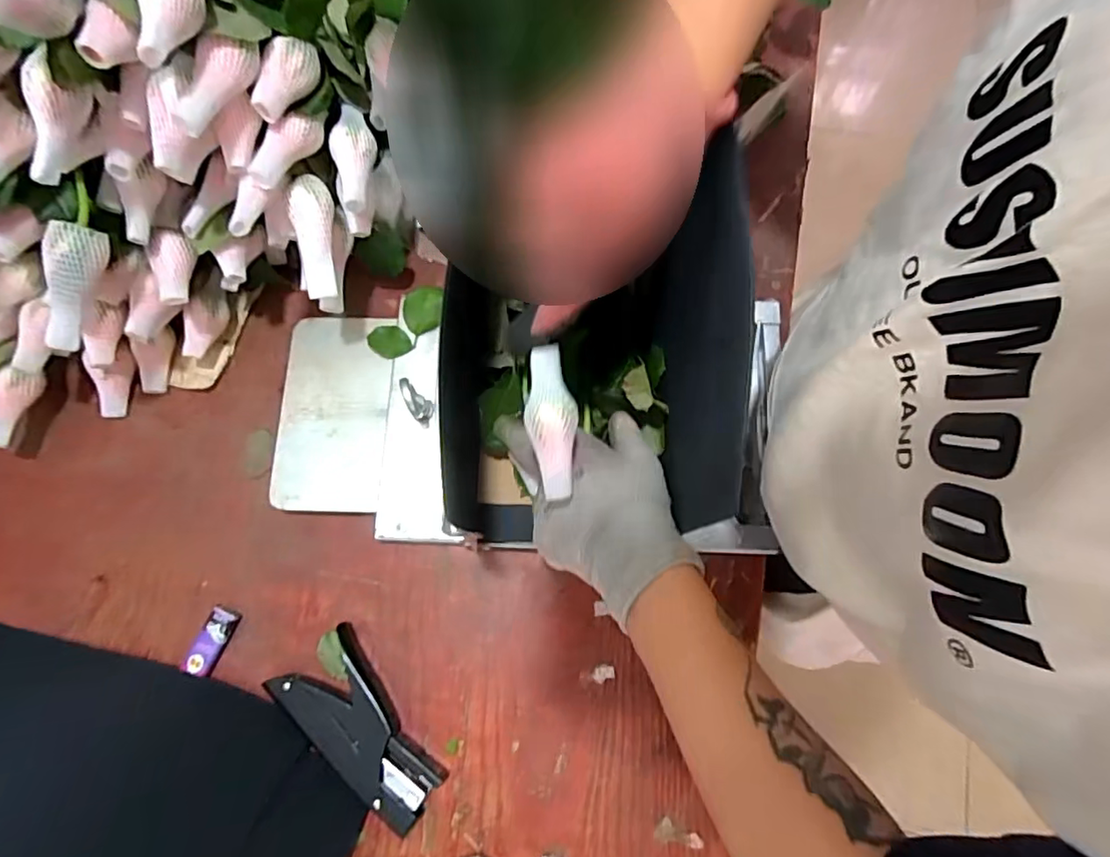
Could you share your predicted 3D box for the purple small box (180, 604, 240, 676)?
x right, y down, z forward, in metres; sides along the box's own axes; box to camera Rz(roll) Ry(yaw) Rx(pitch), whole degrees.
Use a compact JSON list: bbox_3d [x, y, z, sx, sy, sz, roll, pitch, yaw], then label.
[{"bbox_3d":[-0.278,0.172,0.468,0.024,0.014,0.053,21,77,7],"label":"purple small box"}]

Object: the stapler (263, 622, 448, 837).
[{"bbox_3d":[-0.151,0.233,0.442,0.071,0.025,0.143,-40,78,-8],"label":"stapler"}]

